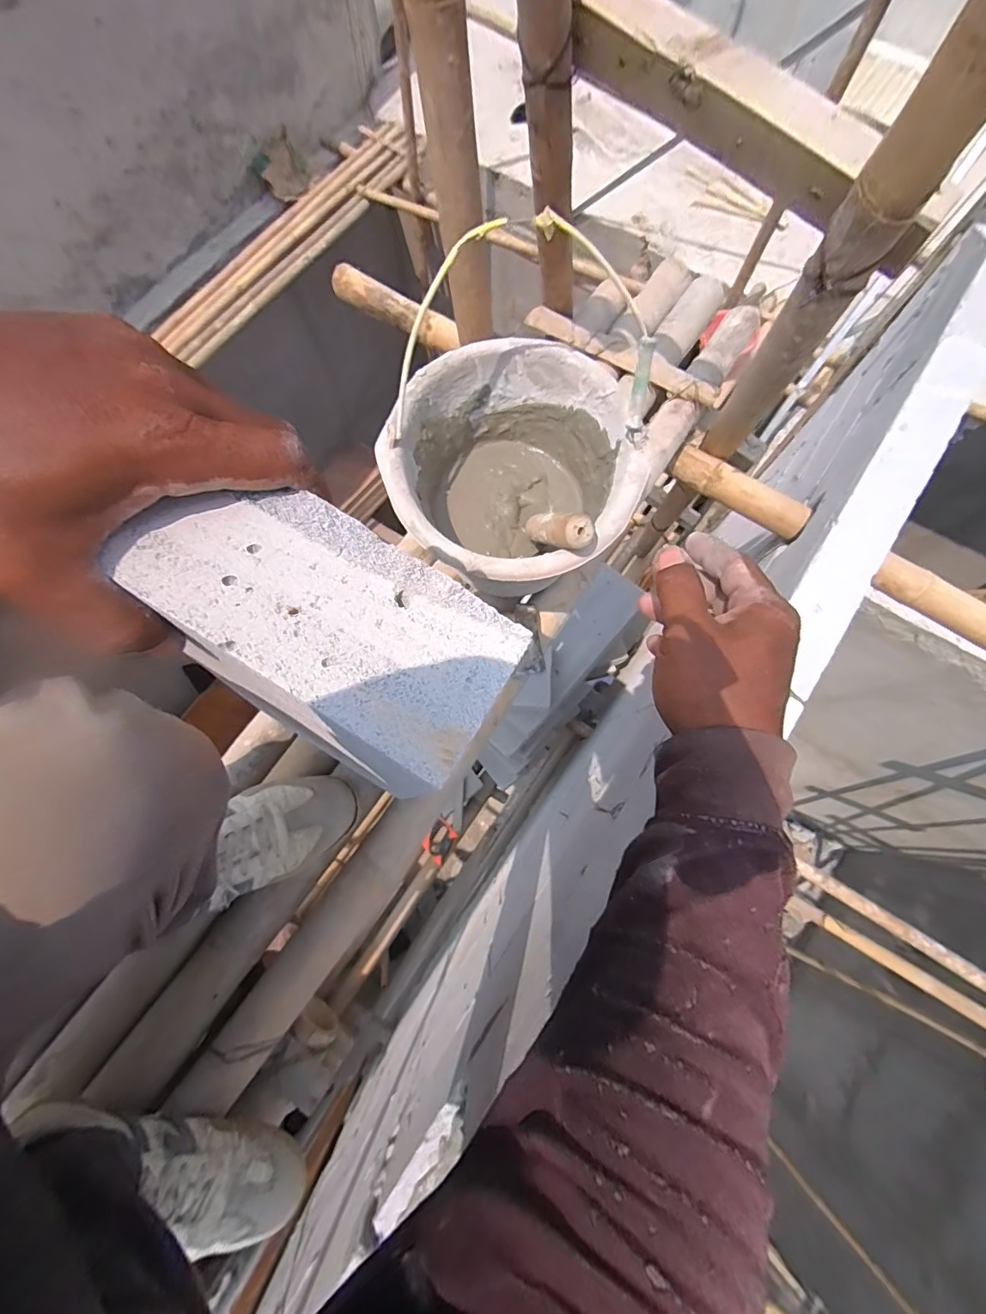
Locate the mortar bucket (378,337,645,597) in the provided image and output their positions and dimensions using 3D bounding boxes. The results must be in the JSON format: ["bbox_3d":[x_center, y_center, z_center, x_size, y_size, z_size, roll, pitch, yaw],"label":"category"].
[{"bbox_3d":[0.034,-0.212,0.591,0.275,0.214,0.253,0,75,1],"label":"mortar bucket"}]

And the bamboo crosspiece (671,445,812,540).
[{"bbox_3d":[0.410,-0.282,0.816,0.218,0.052,0.055,31,78,9],"label":"bamboo crosspiece"}]

